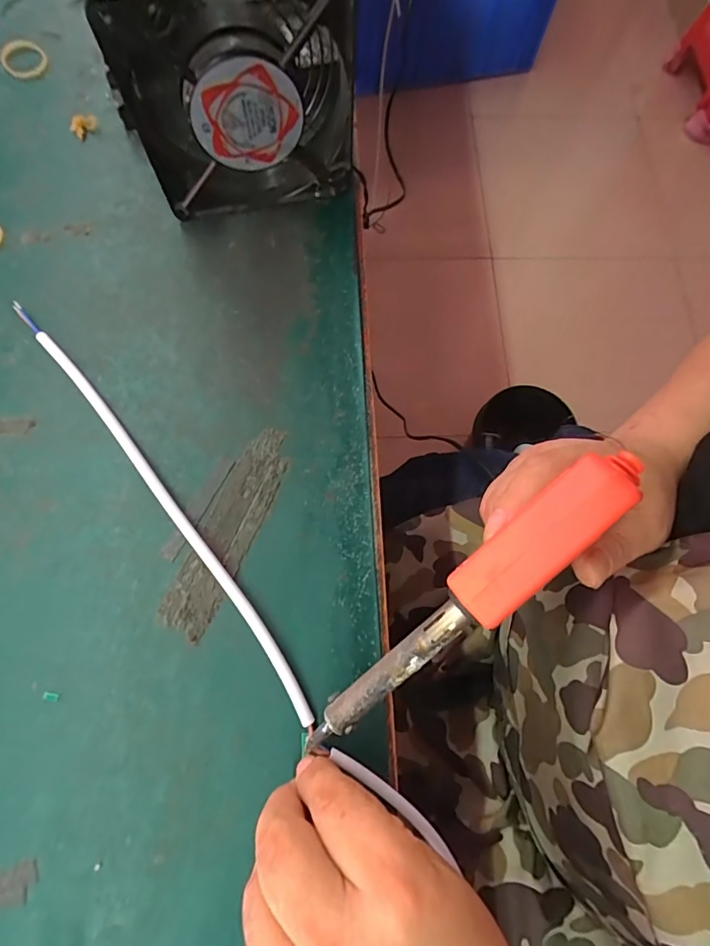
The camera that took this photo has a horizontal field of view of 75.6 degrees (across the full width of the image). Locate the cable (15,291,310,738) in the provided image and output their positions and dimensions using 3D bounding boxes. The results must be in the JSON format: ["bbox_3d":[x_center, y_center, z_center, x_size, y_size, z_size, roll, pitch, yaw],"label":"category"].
[{"bbox_3d":[-0.109,0.011,0.256,0.012,0.008,0.289,-37,79,-11],"label":"cable"}]

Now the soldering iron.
[{"bbox_3d":[0.049,0.054,0.199,0.025,0.030,0.171,46,102,10],"label":"soldering iron"}]

